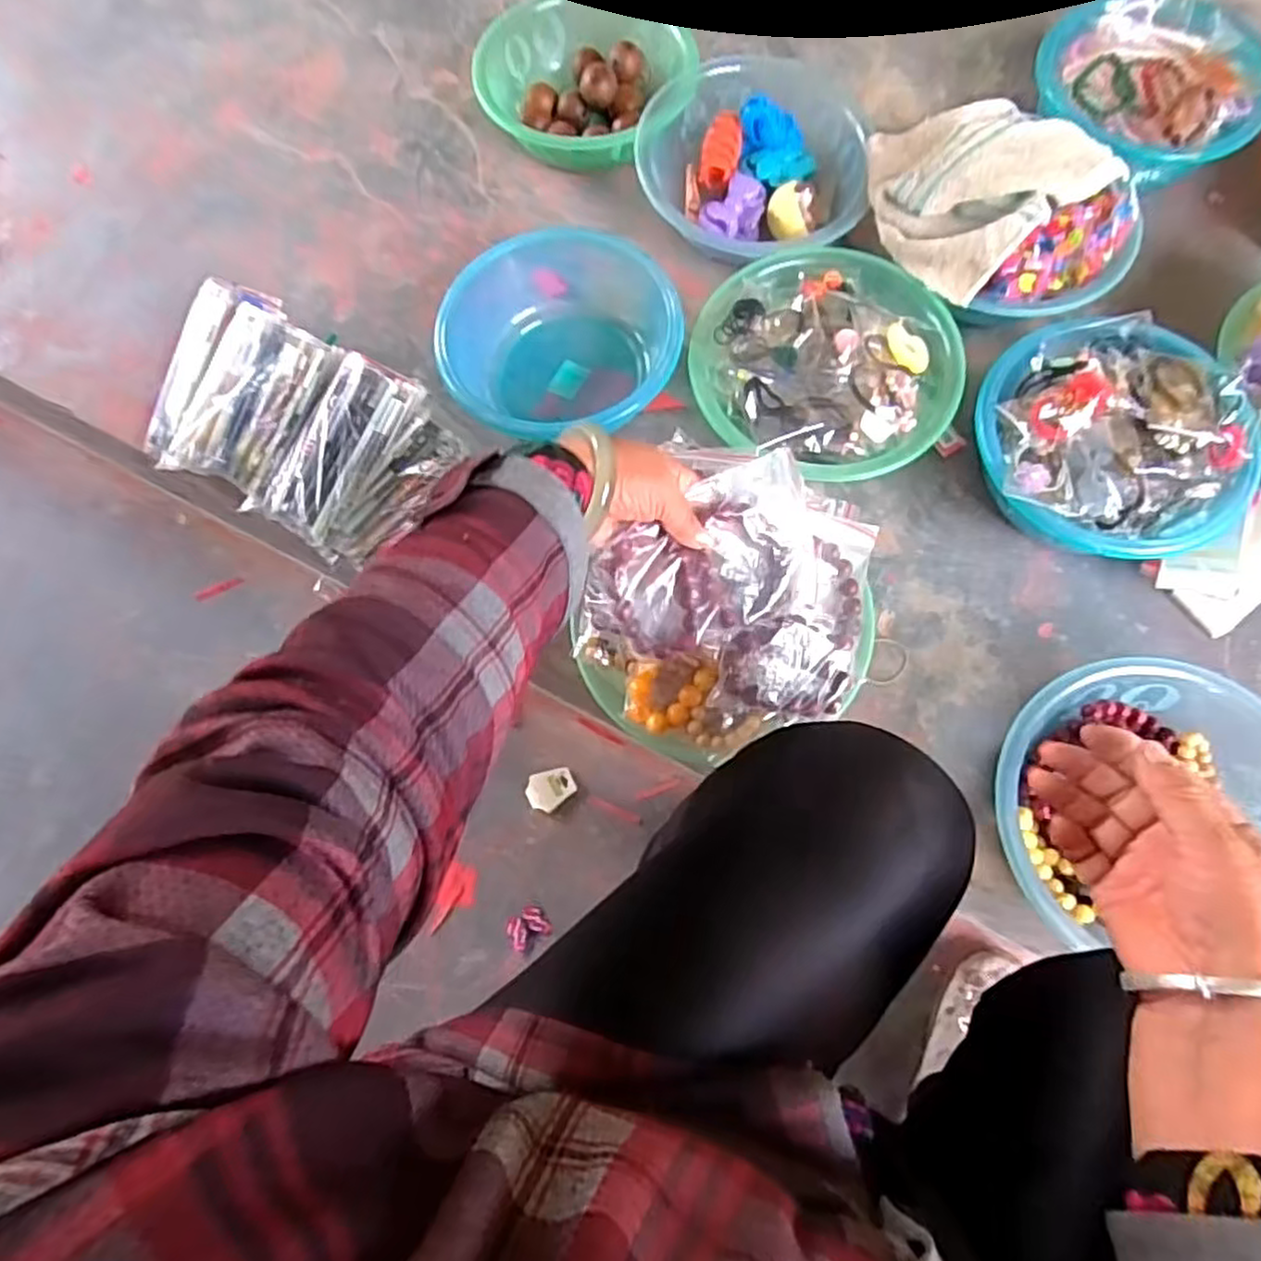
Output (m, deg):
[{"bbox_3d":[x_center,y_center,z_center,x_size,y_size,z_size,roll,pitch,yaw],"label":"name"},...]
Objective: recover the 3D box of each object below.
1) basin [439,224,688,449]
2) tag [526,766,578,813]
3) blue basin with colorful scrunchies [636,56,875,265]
[{"bbox_3d":[-0.071,-0.283,0.693,0.215,0.083,0.229,0,72,1],"label":"basin"},{"bbox_3d":[-0.087,0.172,0.792,0.054,0.005,0.043,-27,73,-14],"label":"tag"},{"bbox_3d":[0.122,-0.479,0.753,0.226,0.085,0.218,0,72,1],"label":"blue basin with colorful scrunchies"}]

